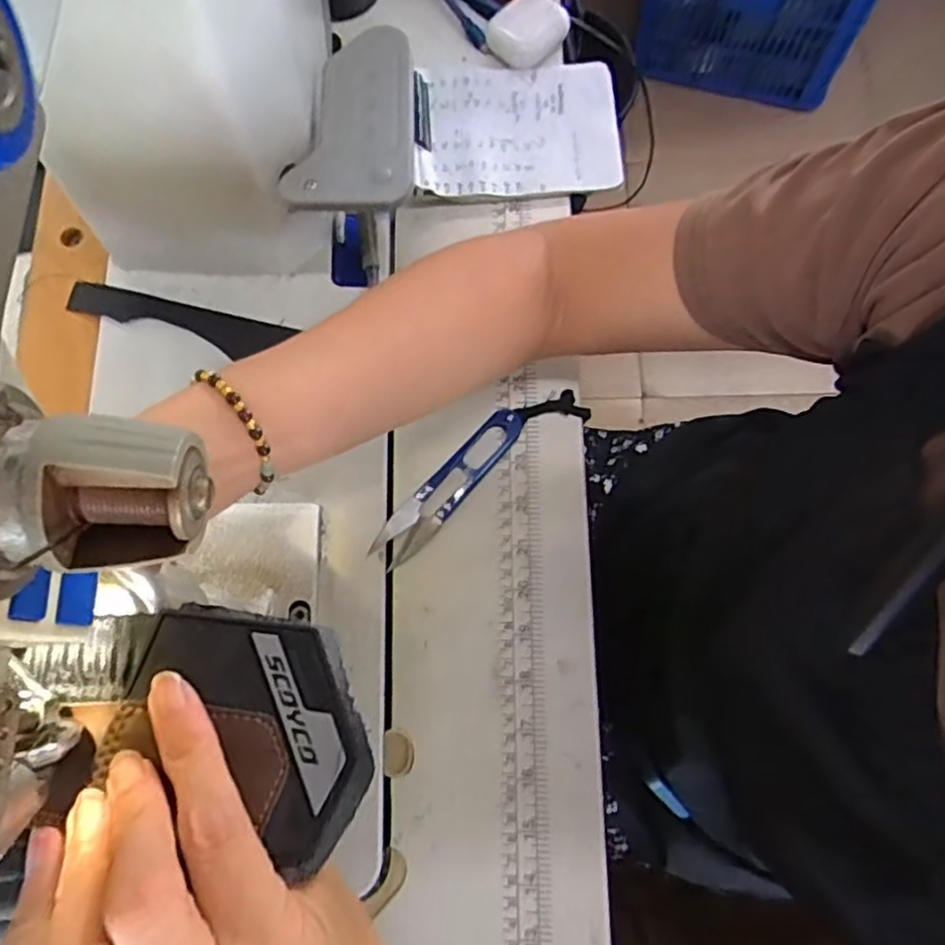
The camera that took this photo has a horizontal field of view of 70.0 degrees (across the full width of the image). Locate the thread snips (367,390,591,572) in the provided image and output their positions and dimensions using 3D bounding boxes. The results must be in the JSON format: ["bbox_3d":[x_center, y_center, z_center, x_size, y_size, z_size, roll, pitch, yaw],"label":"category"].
[{"bbox_3d":[0.001,-0.003,0.406,0.150,0.011,0.036,-38,76,-6],"label":"thread snips"}]

